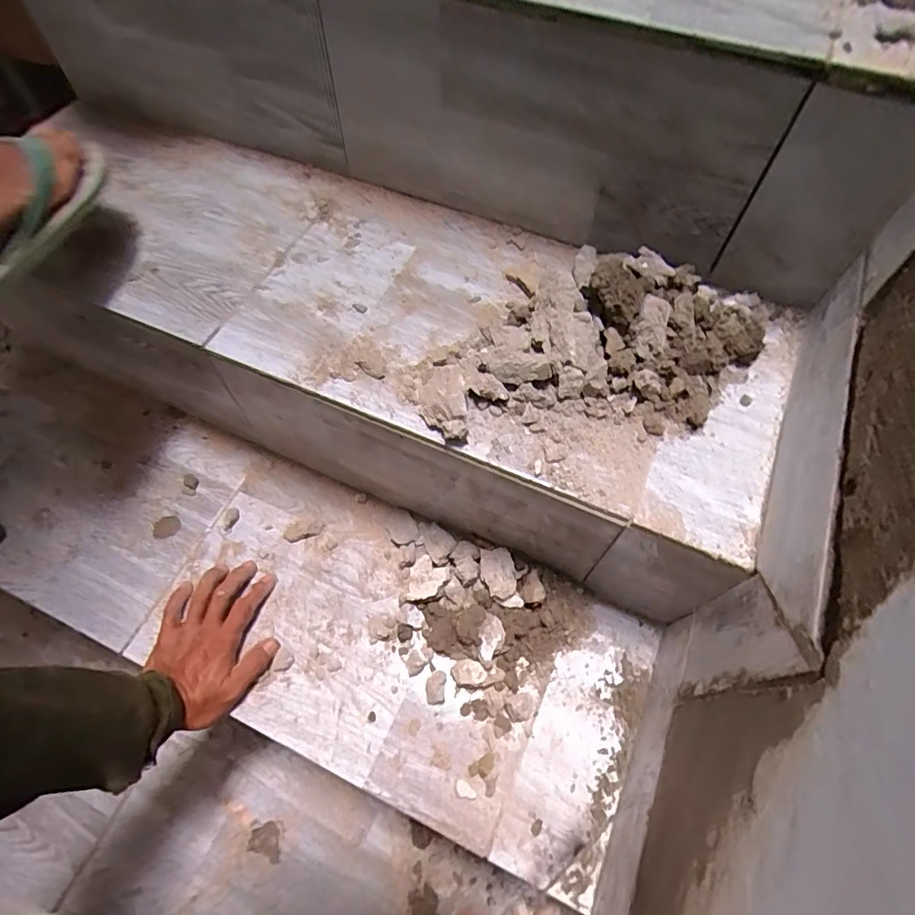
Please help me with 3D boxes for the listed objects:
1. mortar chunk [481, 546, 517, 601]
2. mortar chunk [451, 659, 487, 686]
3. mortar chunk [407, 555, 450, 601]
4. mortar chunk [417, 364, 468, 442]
[{"bbox_3d":[0.042,0.118,0.536,0.033,0.012,0.053,-5,61,-3],"label":"mortar chunk"},{"bbox_3d":[0.011,0.210,0.507,0.033,0.022,0.023,4,61,2],"label":"mortar chunk"},{"bbox_3d":[-0.030,0.125,0.542,0.041,0.012,0.048,-9,42,7],"label":"mortar chunk"},{"bbox_3d":[-0.012,-0.050,0.433,0.039,0.026,0.078,-8,62,-4],"label":"mortar chunk"}]

